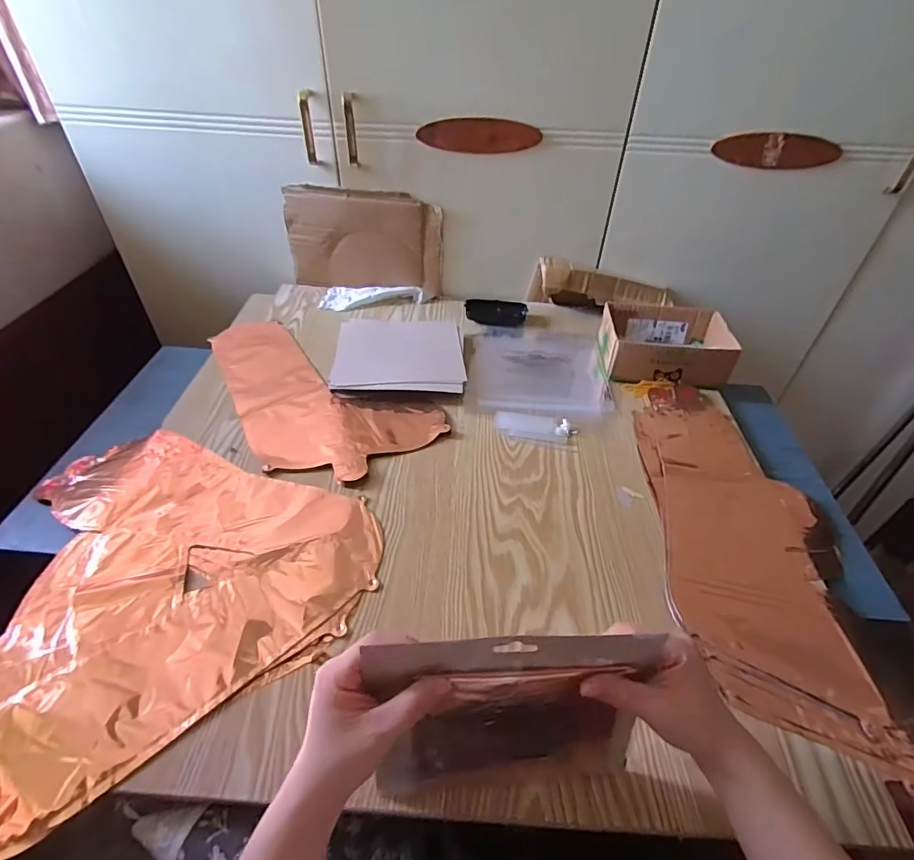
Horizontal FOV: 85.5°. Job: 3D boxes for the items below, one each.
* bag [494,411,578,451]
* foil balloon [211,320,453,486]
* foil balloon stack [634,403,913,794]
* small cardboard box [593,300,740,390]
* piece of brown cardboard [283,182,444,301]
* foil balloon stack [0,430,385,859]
[{"bbox_3d":[0.108,-0.005,0.675,0.110,0.009,0.055,10,44,9],"label":"bag"},{"bbox_3d":[-0.225,-0.065,0.725,0.219,0.010,0.402,-30,52,-29],"label":"foil balloon"},{"bbox_3d":[0.328,0.120,0.548,0.199,0.019,0.413,6,43,4],"label":"foil balloon stack"},{"bbox_3d":[0.324,-0.136,0.777,0.182,0.059,0.134,3,43,1],"label":"small cardboard box"},{"bbox_3d":[-0.163,-0.331,0.879,0.270,0.180,0.024,3,50,2],"label":"piece of brown cardboard"},{"bbox_3d":[-0.316,0.130,0.514,0.405,0.017,0.383,-25,50,-26],"label":"foil balloon stack"}]

